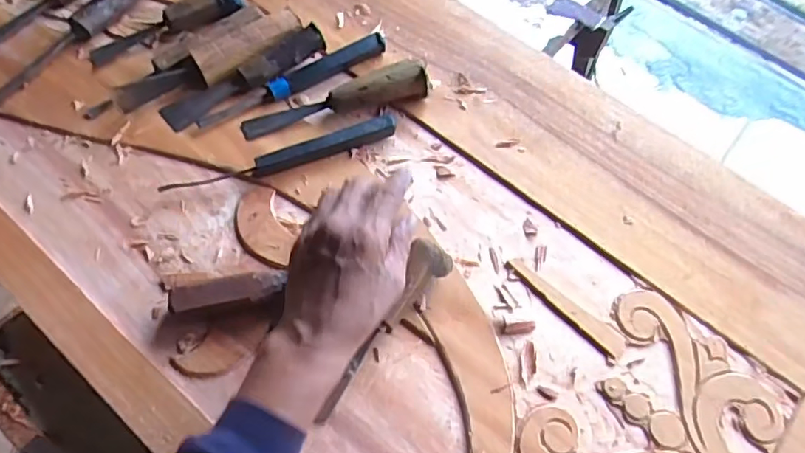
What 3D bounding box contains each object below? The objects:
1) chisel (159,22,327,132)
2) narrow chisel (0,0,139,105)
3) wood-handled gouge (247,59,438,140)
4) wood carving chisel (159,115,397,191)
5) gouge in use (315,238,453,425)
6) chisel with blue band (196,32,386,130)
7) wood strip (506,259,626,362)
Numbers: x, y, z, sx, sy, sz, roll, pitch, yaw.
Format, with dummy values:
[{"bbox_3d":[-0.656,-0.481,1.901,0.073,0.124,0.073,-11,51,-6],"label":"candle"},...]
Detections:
[{"bbox_3d":[-0.172,-0.167,0.599,0.192,0.035,0.031,-30,68,-17],"label":"chisel"},{"bbox_3d":[-0.370,-0.230,0.619,0.021,0.039,0.244,34,66,13],"label":"narrow chisel"},{"bbox_3d":[-0.070,-0.140,0.588,0.206,0.040,0.029,-14,65,-11],"label":"wood-handled gouge"},{"bbox_3d":[-0.122,-0.073,0.565,0.241,0.022,0.022,-18,65,-13],"label":"wood carving chisel"},{"bbox_3d":[-0.014,0.091,0.481,0.035,0.026,0.185,32,75,12],"label":"gouge in use"},{"bbox_3d":[-0.119,-0.166,0.610,0.228,0.020,0.022,-29,68,-17],"label":"chisel with blue band"},{"bbox_3d":[0.154,0.076,0.518,0.128,0.004,0.025,39,67,15],"label":"wood strip"}]

